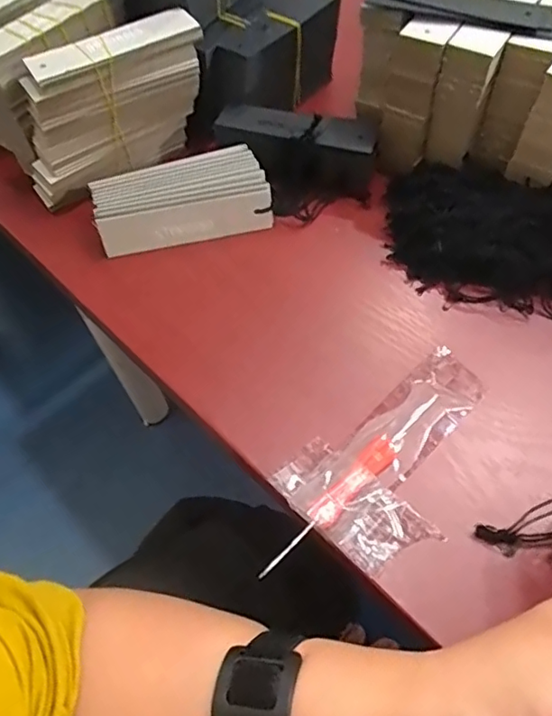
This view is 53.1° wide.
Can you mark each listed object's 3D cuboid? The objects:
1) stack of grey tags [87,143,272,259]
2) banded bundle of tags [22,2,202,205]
[{"bbox_3d":[-0.071,-0.118,0.418,0.125,0.029,0.062,-15,58,-6],"label":"stack of grey tags"},{"bbox_3d":[-0.127,-0.190,0.423,0.153,0.092,0.042,-32,62,-16],"label":"banded bundle of tags"}]

